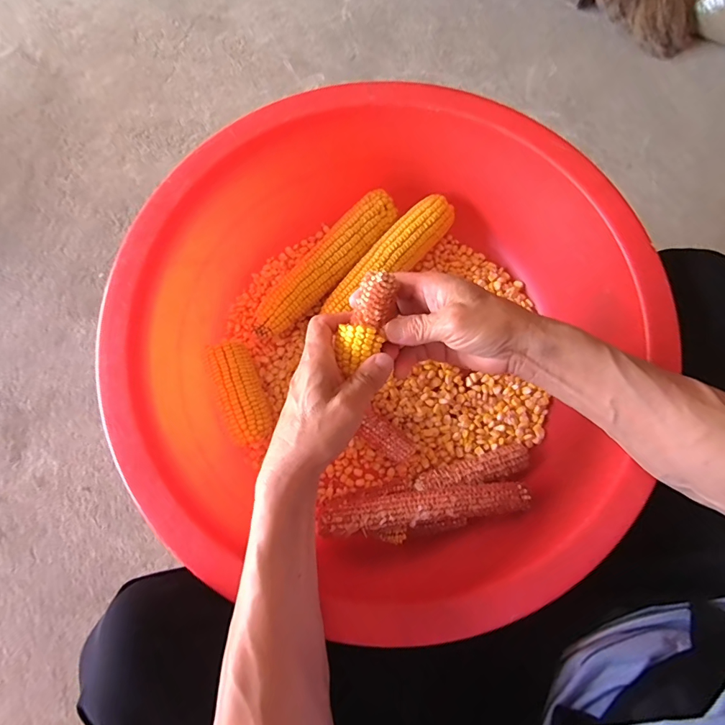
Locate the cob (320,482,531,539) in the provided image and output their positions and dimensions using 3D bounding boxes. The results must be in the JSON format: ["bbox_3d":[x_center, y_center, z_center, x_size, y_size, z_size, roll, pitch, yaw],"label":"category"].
[{"bbox_3d":[0.060,0.145,0.408,0.202,0.030,0.031,-6,79,-2],"label":"cob"}]

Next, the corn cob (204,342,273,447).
[{"bbox_3d":[-0.137,0.034,0.465,0.048,0.049,0.116,-29,81,-8],"label":"corn cob"}]

